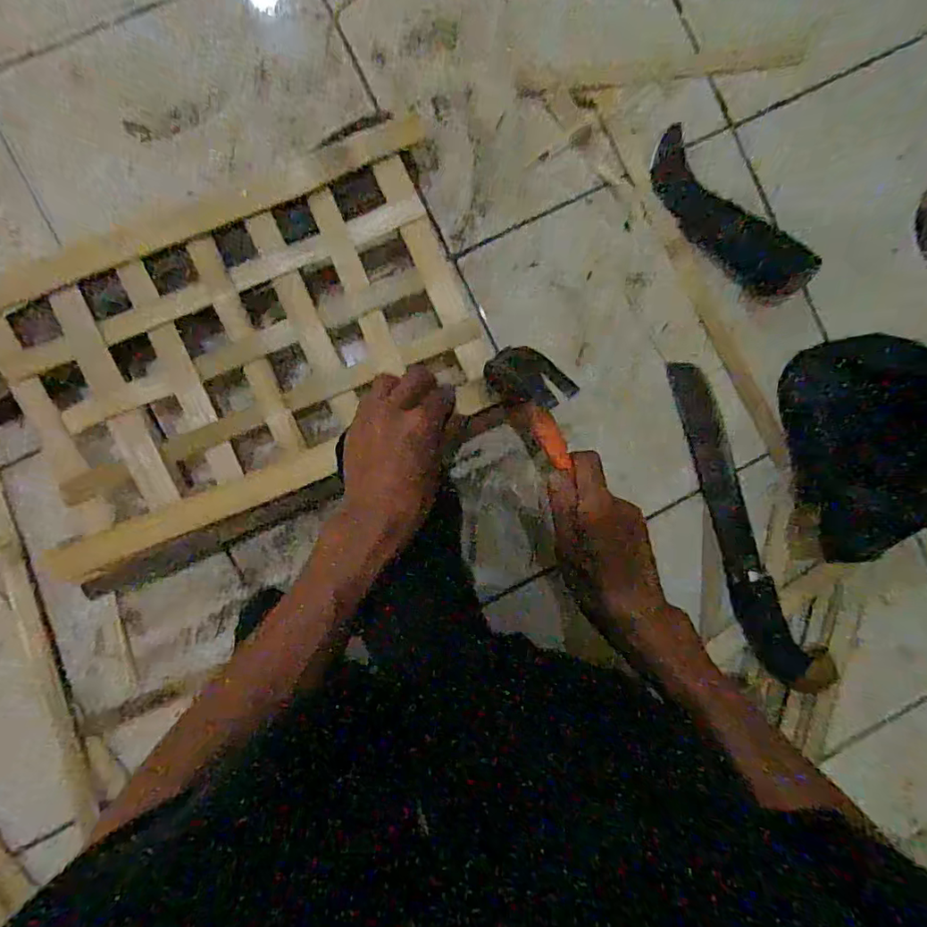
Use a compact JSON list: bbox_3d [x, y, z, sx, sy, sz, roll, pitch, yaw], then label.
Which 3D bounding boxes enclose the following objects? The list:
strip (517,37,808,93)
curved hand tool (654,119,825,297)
[{"bbox_3d":[0.187,-0.369,0.514,0.277,0.008,0.022,-10,92,-5],"label":"strip"},{"bbox_3d":[0.243,-0.227,0.511,0.063,0.024,0.185,-44,95,-3],"label":"curved hand tool"}]

